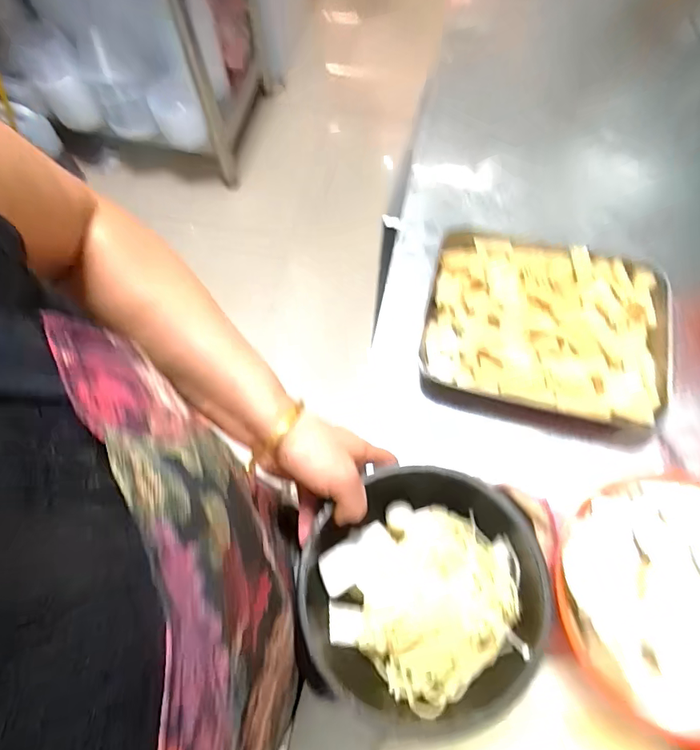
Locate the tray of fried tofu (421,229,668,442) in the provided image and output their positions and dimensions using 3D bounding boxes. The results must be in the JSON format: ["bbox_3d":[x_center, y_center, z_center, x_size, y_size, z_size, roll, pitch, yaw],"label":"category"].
[{"bbox_3d":[0.212,-0.049,0.526,0.263,0.065,0.201,9,69,4],"label":"tray of fried tofu"}]

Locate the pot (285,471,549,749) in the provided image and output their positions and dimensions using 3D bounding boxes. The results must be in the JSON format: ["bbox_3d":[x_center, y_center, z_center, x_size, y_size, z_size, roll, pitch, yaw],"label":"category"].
[{"bbox_3d":[0.052,0.165,0.355,0.185,0.071,0.174,0,69,0],"label":"pot"}]

